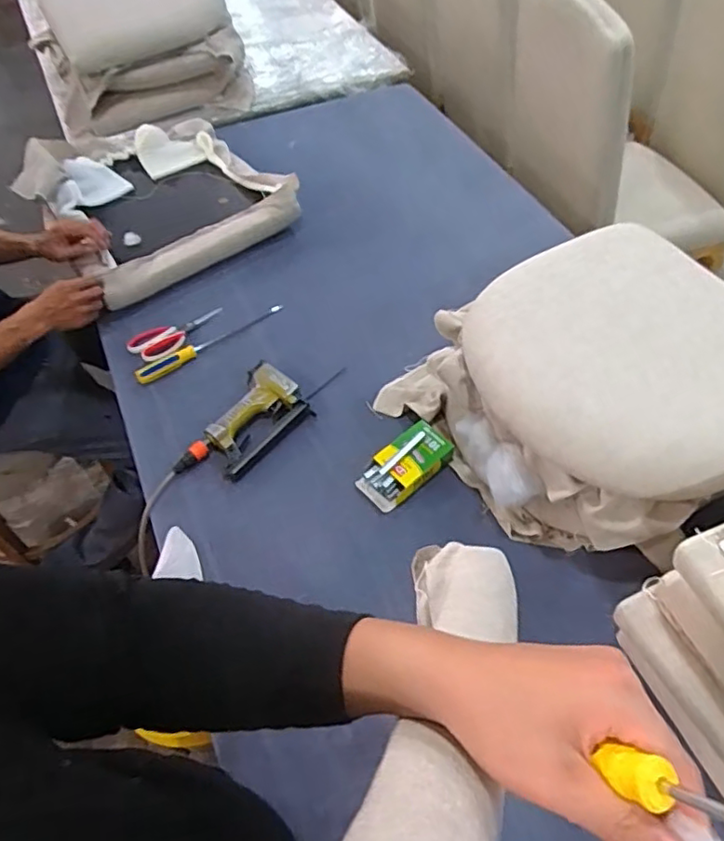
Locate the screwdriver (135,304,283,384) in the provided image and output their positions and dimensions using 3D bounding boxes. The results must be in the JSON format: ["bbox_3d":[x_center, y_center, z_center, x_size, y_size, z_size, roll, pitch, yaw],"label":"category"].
[{"bbox_3d":[-0.280,-0.152,1.131,0.304,0.026,0.027,-35,60,-22],"label":"screwdriver"}]

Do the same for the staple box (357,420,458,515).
[{"bbox_3d":[0.069,0.070,0.953,0.153,0.036,0.082,-35,60,-22],"label":"staple box"}]

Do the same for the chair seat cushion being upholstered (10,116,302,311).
[{"bbox_3d":[-0.459,-0.490,1.343,0.456,0.124,0.515,-35,60,-22],"label":"chair seat cushion being upholstered"}]

